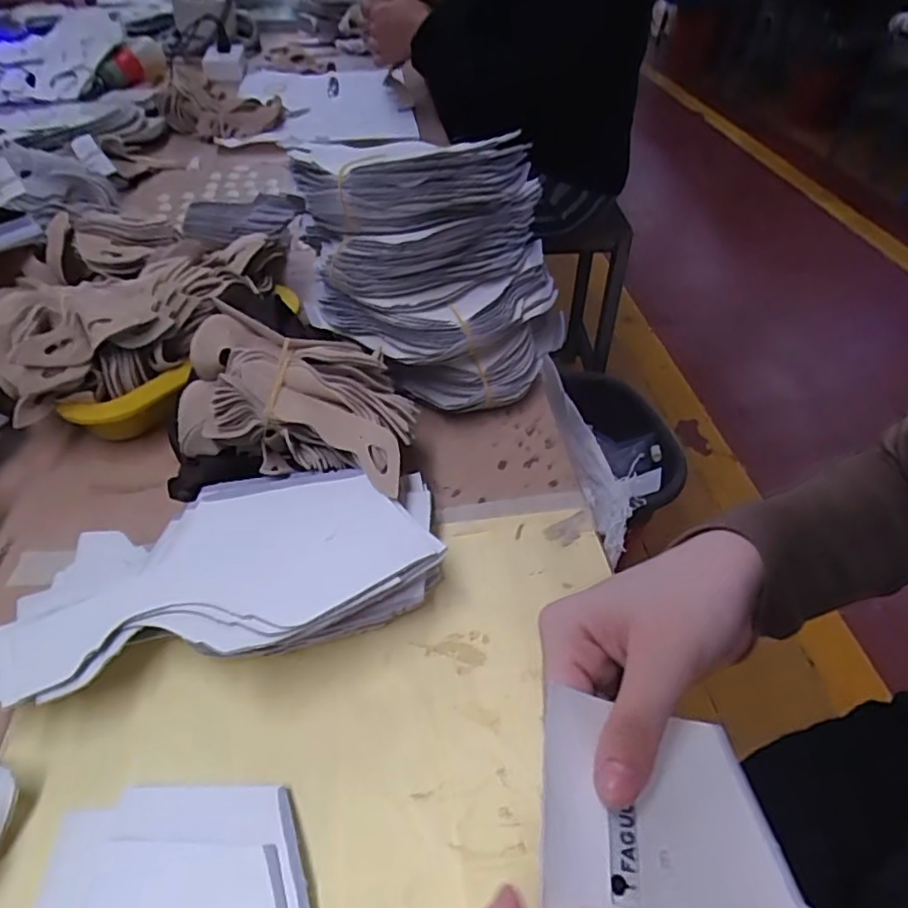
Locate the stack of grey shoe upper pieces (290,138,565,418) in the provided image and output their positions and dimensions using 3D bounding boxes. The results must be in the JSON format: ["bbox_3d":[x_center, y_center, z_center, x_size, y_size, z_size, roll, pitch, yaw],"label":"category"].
[{"bbox_3d":[-0.014,-0.117,0.438,0.164,0.175,0.104,-6,45,-7],"label":"stack of grey shoe upper pieces"}]

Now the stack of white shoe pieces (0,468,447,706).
[{"bbox_3d":[-0.117,0.069,0.331,0.217,0.051,0.104,-9,46,-10],"label":"stack of white shoe pieces"}]

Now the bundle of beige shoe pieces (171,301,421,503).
[{"bbox_3d":[-0.093,-0.040,0.381,0.149,0.044,0.093,11,46,10],"label":"bundle of beige shoe pieces"}]

